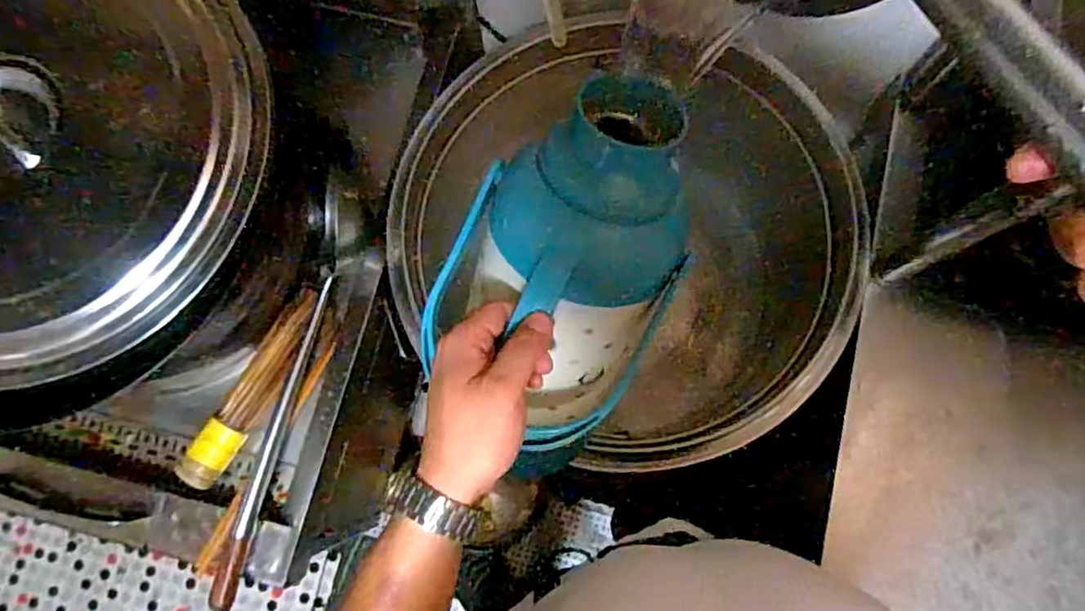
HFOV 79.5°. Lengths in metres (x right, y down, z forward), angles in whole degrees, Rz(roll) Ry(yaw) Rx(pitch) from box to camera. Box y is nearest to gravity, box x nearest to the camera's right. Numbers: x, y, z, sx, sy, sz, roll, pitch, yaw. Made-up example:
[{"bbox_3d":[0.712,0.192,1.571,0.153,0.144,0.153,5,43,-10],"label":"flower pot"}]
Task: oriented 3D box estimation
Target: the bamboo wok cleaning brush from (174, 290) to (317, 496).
[{"bbox_3d":[-0.351,0.102,0.805,0.050,0.042,0.258,29,79,8],"label":"bamboo wok cleaning brush"}]

